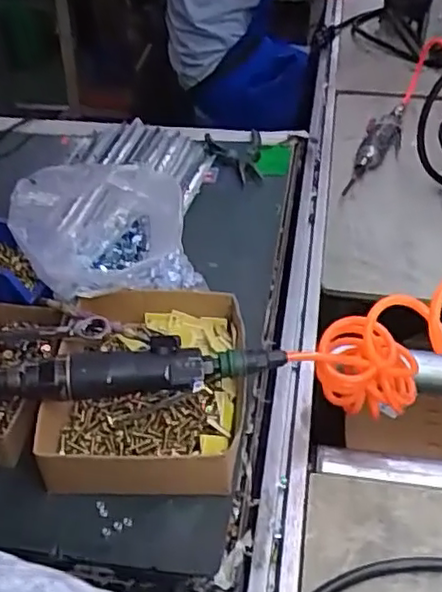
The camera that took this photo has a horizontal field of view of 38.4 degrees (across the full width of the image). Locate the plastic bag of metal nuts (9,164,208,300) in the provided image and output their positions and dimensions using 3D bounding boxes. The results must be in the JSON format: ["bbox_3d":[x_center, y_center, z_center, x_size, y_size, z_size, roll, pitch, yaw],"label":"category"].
[{"bbox_3d":[-0.115,-0.068,0.685,0.164,0.133,0.134,9,42,13],"label":"plastic bag of metal nuts"}]

